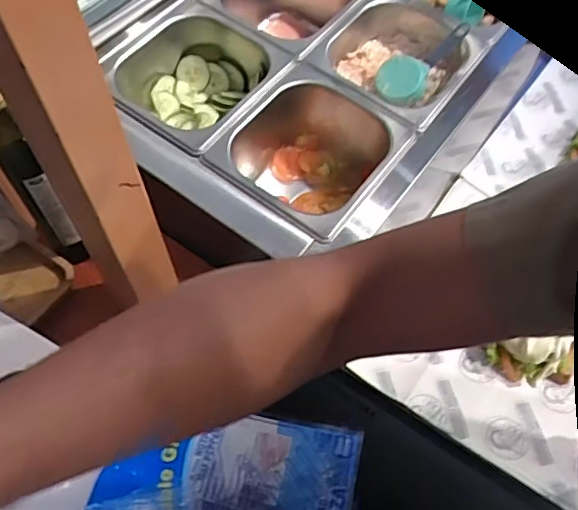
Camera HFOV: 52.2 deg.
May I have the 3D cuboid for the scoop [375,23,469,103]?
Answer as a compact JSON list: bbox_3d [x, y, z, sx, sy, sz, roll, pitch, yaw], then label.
[{"bbox_3d":[0.155,-0.233,0.707,0.053,0.034,0.130,34,64,22],"label":"scoop"}]

